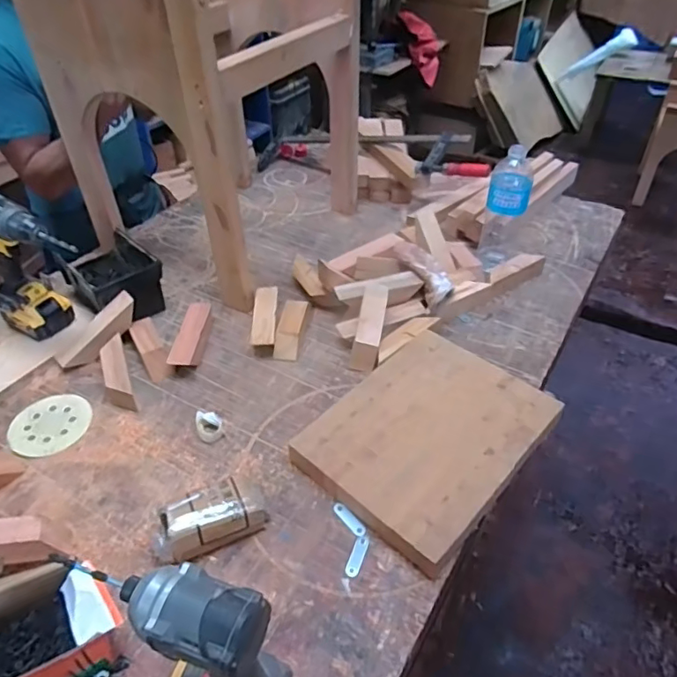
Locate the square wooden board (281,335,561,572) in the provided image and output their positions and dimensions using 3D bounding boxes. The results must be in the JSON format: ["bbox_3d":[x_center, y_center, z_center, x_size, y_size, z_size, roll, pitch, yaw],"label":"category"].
[{"bbox_3d":[0.133,0.141,0.789,0.253,0.050,0.331,32,52,31],"label":"square wooden board"}]

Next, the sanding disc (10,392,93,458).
[{"bbox_3d":[-0.449,0.132,0.840,0.115,0.004,0.120,-1,42,1],"label":"sanding disc"}]

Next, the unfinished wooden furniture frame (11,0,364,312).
[{"bbox_3d":[-0.234,-0.464,1.055,0.388,0.521,0.480,18,45,20],"label":"unfinished wooden furniture frame"}]

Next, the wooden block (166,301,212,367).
[{"bbox_3d":[-0.264,-0.003,0.973,0.048,0.037,0.158,3,42,4],"label":"wooden block"}]

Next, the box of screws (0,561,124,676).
[{"bbox_3d":[-0.343,0.325,0.572,0.203,0.074,0.112,-21,46,-20],"label":"box of screws"}]

